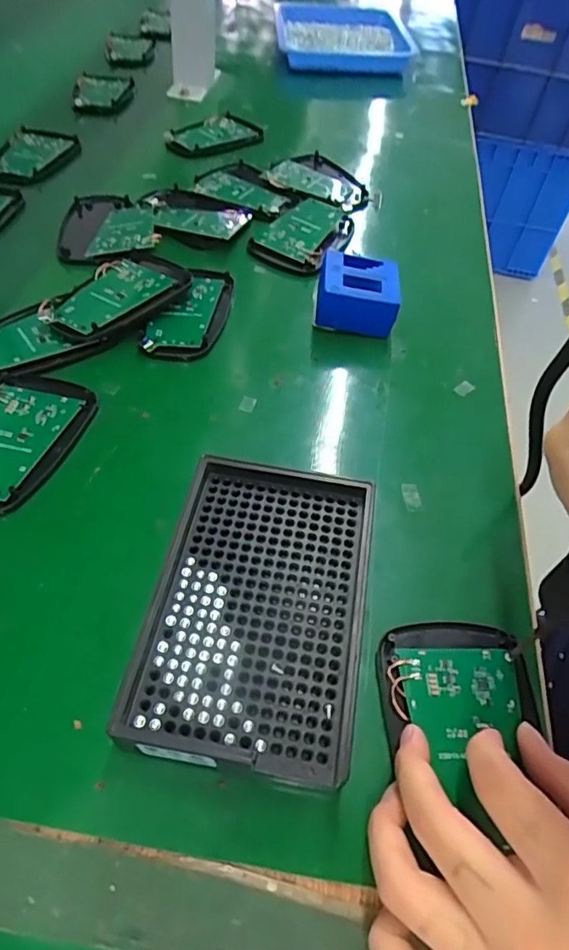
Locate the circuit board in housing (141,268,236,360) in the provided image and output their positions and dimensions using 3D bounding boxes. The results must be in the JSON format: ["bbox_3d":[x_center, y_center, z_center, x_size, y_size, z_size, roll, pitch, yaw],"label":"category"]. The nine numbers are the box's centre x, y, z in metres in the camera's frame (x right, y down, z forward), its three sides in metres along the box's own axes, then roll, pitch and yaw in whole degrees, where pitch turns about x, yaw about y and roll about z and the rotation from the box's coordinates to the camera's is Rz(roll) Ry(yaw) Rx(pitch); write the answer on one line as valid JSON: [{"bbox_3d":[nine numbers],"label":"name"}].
[{"bbox_3d":[-0.064,-0.115,0.391,0.046,0.008,0.094,9,52,2],"label":"circuit board in housing"}]

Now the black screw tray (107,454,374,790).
[{"bbox_3d":[-0.011,0.058,0.253,0.090,0.025,0.136,9,52,3],"label":"black screw tray"}]

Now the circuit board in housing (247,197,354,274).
[{"bbox_3d":[0.013,-0.197,0.454,0.061,0.010,0.088,22,54,12],"label":"circuit board in housing"}]

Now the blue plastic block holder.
[{"bbox_3d":[0.050,-0.124,0.389,0.053,0.036,0.045,7,52,1],"label":"blue plastic block holder"}]

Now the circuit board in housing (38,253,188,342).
[{"bbox_3d":[-0.117,-0.122,0.385,0.092,0.015,0.062,-37,63,-28],"label":"circuit board in housing"}]

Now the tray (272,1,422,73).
[{"bbox_3d":[0.073,-0.568,0.732,0.152,0.027,0.197,-1,53,-5],"label":"tray"}]

